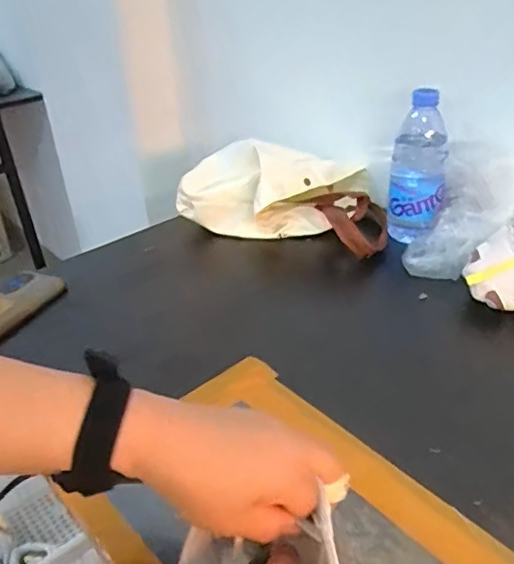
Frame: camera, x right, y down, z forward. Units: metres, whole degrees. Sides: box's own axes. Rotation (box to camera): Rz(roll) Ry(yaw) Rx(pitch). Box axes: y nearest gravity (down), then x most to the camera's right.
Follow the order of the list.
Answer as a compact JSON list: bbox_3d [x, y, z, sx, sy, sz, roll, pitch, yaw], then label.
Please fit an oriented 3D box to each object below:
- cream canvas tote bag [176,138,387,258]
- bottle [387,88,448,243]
[{"bbox_3d":[0.051,-0.141,0.818,0.284,0.106,0.184,8,32,19],"label":"cream canvas tote bag"},{"bbox_3d":[0.209,-0.145,0.737,0.069,0.184,0.057,8,33,19],"label":"bottle"}]

